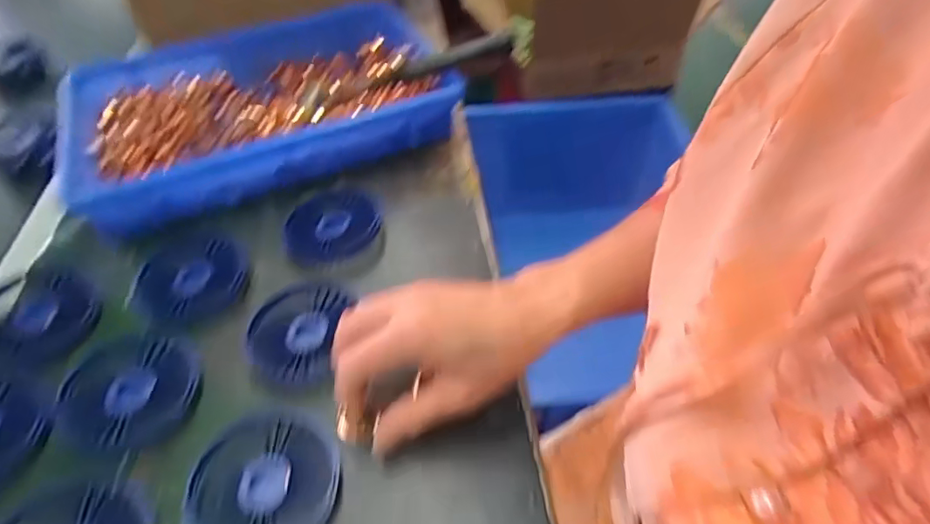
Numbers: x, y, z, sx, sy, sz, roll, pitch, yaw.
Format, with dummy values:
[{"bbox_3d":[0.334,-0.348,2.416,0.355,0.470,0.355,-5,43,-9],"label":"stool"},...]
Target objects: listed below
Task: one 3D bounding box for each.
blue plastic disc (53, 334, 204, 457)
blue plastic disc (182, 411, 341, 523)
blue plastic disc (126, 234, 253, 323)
[{"bbox_3d":[-0.229,0.086,0.367,0.085,0.009,0.090,-1,47,1],"label":"blue plastic disc"},{"bbox_3d":[-0.122,0.134,0.325,0.088,0.007,0.083,-1,47,1],"label":"blue plastic disc"},{"bbox_3d":[-0.229,0.013,0.438,0.095,0.014,0.085,6,48,8],"label":"blue plastic disc"}]

